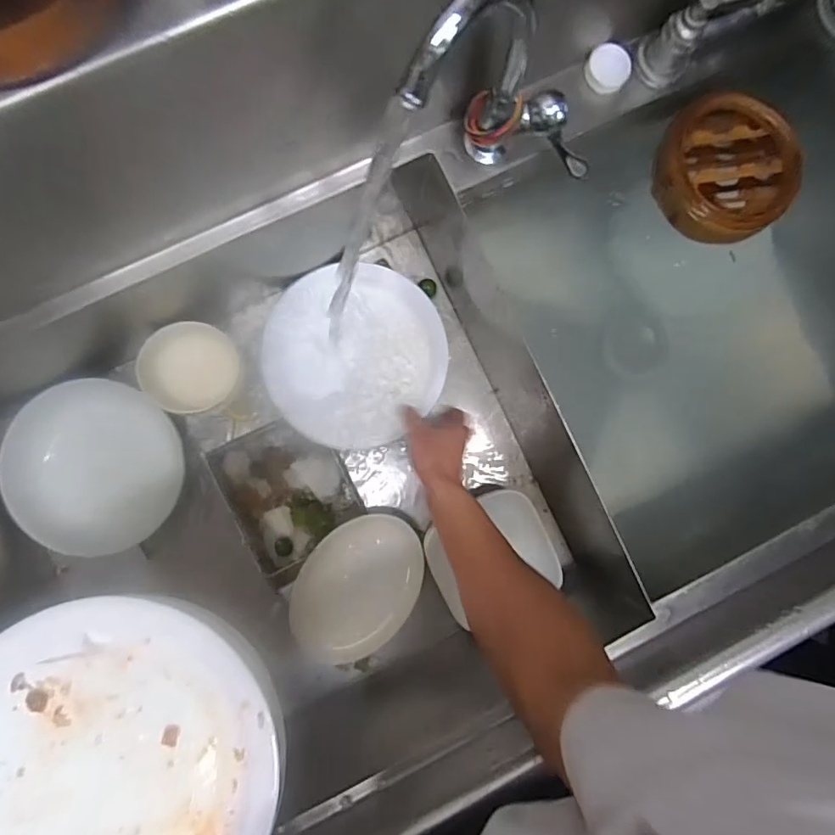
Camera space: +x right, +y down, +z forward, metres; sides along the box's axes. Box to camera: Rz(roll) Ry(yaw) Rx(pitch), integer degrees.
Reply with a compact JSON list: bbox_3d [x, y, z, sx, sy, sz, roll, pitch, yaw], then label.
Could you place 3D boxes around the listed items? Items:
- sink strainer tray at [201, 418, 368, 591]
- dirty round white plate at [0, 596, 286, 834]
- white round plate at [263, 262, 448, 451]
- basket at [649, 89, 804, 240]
[{"bbox_3d":[-0.169,0.103,0.704,0.161,0.057,0.193,-26,91,-3],"label":"sink strainer tray"},{"bbox_3d":[-0.207,0.235,0.349,0.225,0.038,0.209,0,89,-3],"label":"dirty round white plate"},{"bbox_3d":[-0.082,-0.080,0.672,0.226,0.024,0.223,0,89,-3],"label":"white round plate"},{"bbox_3d":[0.328,-0.266,0.564,0.143,0.039,0.144,0,89,-3],"label":"basket"}]

